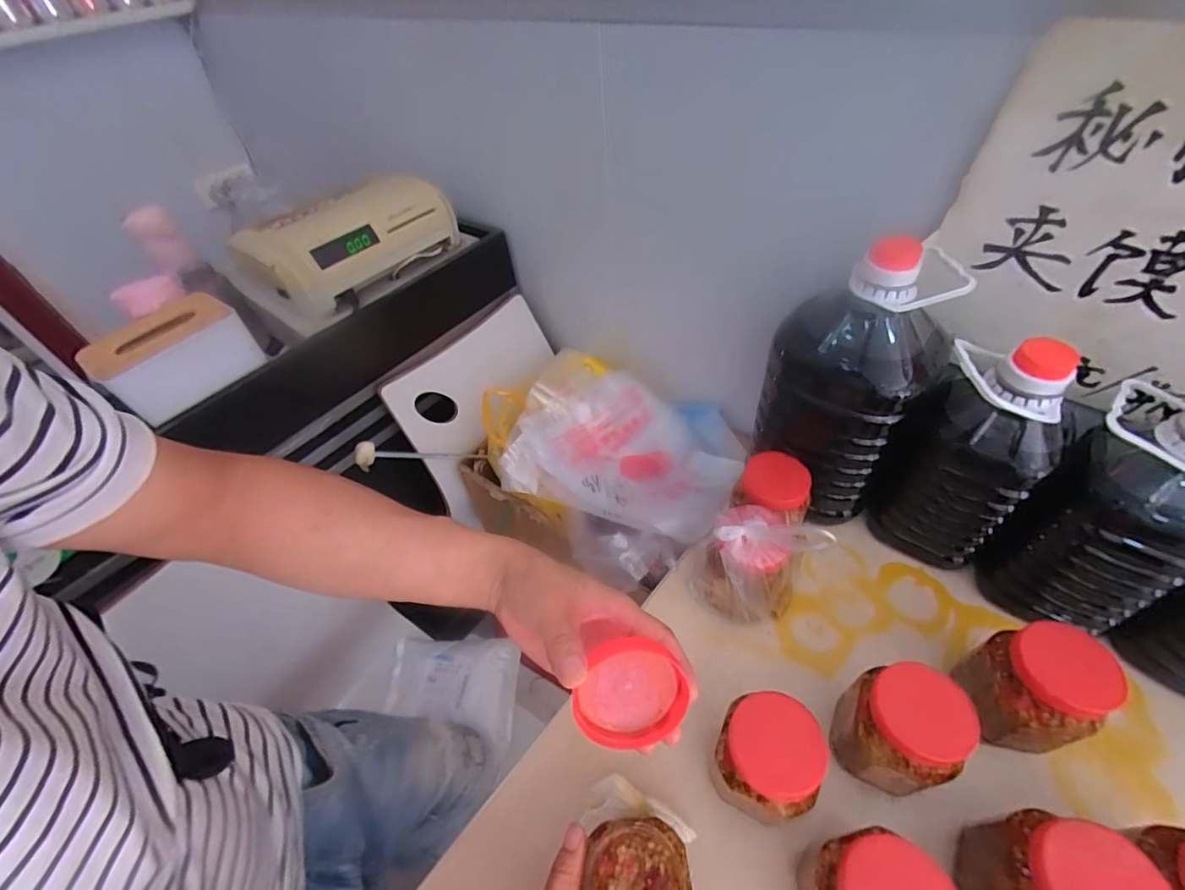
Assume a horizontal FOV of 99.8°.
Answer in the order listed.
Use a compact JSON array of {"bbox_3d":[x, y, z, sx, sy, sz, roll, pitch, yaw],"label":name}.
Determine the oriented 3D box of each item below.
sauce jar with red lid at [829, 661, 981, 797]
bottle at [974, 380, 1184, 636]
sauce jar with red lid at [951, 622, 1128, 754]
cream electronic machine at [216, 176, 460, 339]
[{"bbox_3d":[0.254,0.239,0.420,0.081,0.125,0.075,26,56,27],"label":"sauce jar with red lid"},{"bbox_3d":[0.473,0.070,0.456,0.101,0.266,0.118,-34,53,-22],"label":"bottle"},{"bbox_3d":[0.374,0.213,0.432,0.070,0.130,0.082,-20,49,-11],"label":"sauce jar with red lid"},{"bbox_3d":[-0.402,-0.321,0.796,0.245,0.124,0.281,28,57,28],"label":"cream electronic machine"}]

